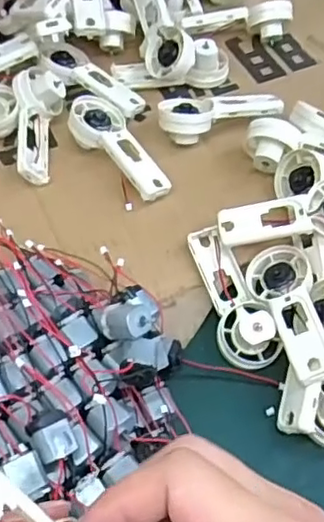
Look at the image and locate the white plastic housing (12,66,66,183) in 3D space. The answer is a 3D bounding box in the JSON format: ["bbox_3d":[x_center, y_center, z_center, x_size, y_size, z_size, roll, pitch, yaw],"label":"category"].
[{"bbox_3d":[-0.088,-0.097,0.445,0.032,0.028,0.086,-1,70,0],"label":"white plastic housing"}]

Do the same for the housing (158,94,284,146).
[{"bbox_3d":[0.043,-0.104,0.451,0.091,0.028,0.026,-12,58,-8],"label":"housing"}]

